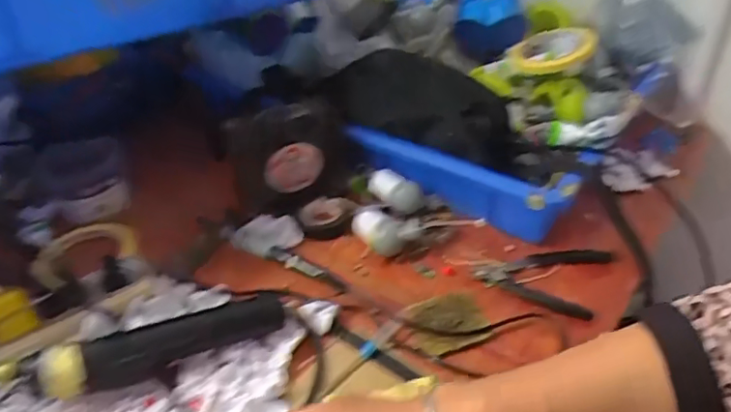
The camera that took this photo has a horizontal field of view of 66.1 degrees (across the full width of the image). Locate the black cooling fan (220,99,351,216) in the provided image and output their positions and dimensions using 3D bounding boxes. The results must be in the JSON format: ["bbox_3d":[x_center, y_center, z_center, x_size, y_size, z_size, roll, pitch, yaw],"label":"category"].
[{"bbox_3d":[-0.088,-0.052,0.652,0.130,0.122,0.054,-16,42,-17],"label":"black cooling fan"}]

